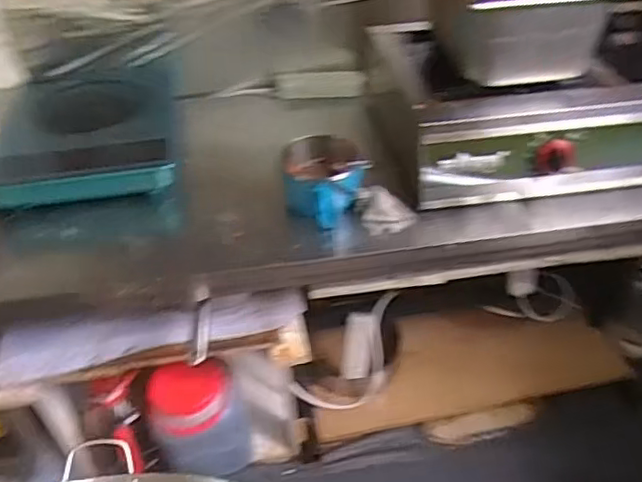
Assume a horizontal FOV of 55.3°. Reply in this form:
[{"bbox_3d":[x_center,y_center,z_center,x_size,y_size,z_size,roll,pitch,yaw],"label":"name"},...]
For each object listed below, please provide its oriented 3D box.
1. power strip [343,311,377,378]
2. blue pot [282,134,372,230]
[{"bbox_3d":[0.092,0.255,1.488,0.070,0.170,0.034,8,6,12],"label":"power strip"},{"bbox_3d":[0.009,-0.104,1.048,0.134,0.096,0.135,-1,40,1],"label":"blue pot"}]

